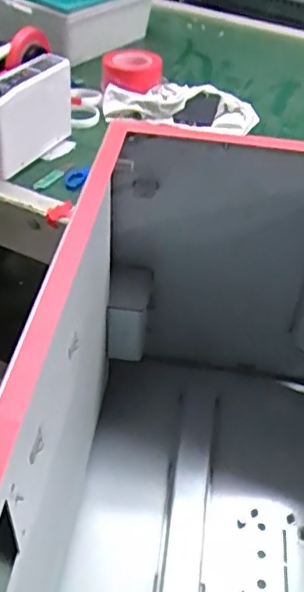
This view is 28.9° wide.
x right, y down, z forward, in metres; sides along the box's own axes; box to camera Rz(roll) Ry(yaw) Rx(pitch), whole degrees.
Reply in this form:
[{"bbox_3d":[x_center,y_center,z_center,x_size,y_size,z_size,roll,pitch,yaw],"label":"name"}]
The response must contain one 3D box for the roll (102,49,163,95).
[{"bbox_3d":[-0.037,-0.433,1.132,0.118,0.068,0.105,2,43,-3],"label":"roll"}]

